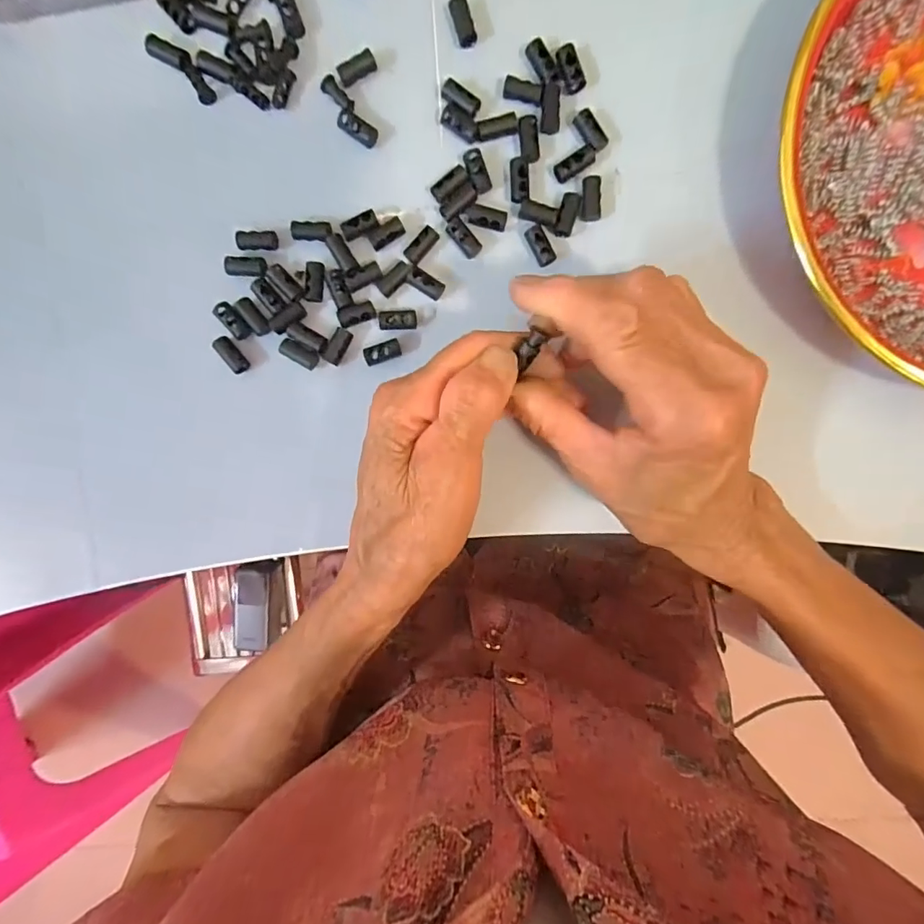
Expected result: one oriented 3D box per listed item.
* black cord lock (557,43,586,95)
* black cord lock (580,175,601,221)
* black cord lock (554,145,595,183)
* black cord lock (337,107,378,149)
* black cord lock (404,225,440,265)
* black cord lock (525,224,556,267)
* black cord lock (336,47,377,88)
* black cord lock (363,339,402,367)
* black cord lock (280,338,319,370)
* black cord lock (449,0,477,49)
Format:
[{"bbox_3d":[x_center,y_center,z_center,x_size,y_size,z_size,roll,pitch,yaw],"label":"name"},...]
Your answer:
[{"bbox_3d":[0.050,-0.181,0.223,0.011,0.007,0.018,-22,95,5],"label":"black cord lock"},{"bbox_3d":[0.061,-0.124,0.228,0.009,0.007,0.020,0,96,2],"label":"black cord lock"},{"bbox_3d":[0.053,-0.139,0.227,0.020,0.007,0.008,-31,94,5],"label":"black cord lock"},{"bbox_3d":[-0.049,-0.158,0.229,0.020,0.006,0.009,35,97,-2],"label":"black cord lock"},{"bbox_3d":[-0.019,-0.104,0.233,0.018,0.008,0.008,-43,93,6],"label":"black cord lock"},{"bbox_3d":[0.038,-0.103,0.231,0.010,0.006,0.019,-28,94,5],"label":"black cord lock"},{"bbox_3d":[-0.049,-0.183,0.225,0.018,0.008,0.007,-31,94,5],"label":"black cord lock"},{"bbox_3d":[-0.039,-0.054,0.237,0.017,0.009,0.010,-14,96,4],"label":"black cord lock"},{"bbox_3d":[-0.080,-0.053,0.240,0.019,0.006,0.008,30,97,-1],"label":"black cord lock"},{"bbox_3d":[0.001,-0.203,0.223,0.009,0.006,0.019,-20,95,5],"label":"black cord lock"}]

